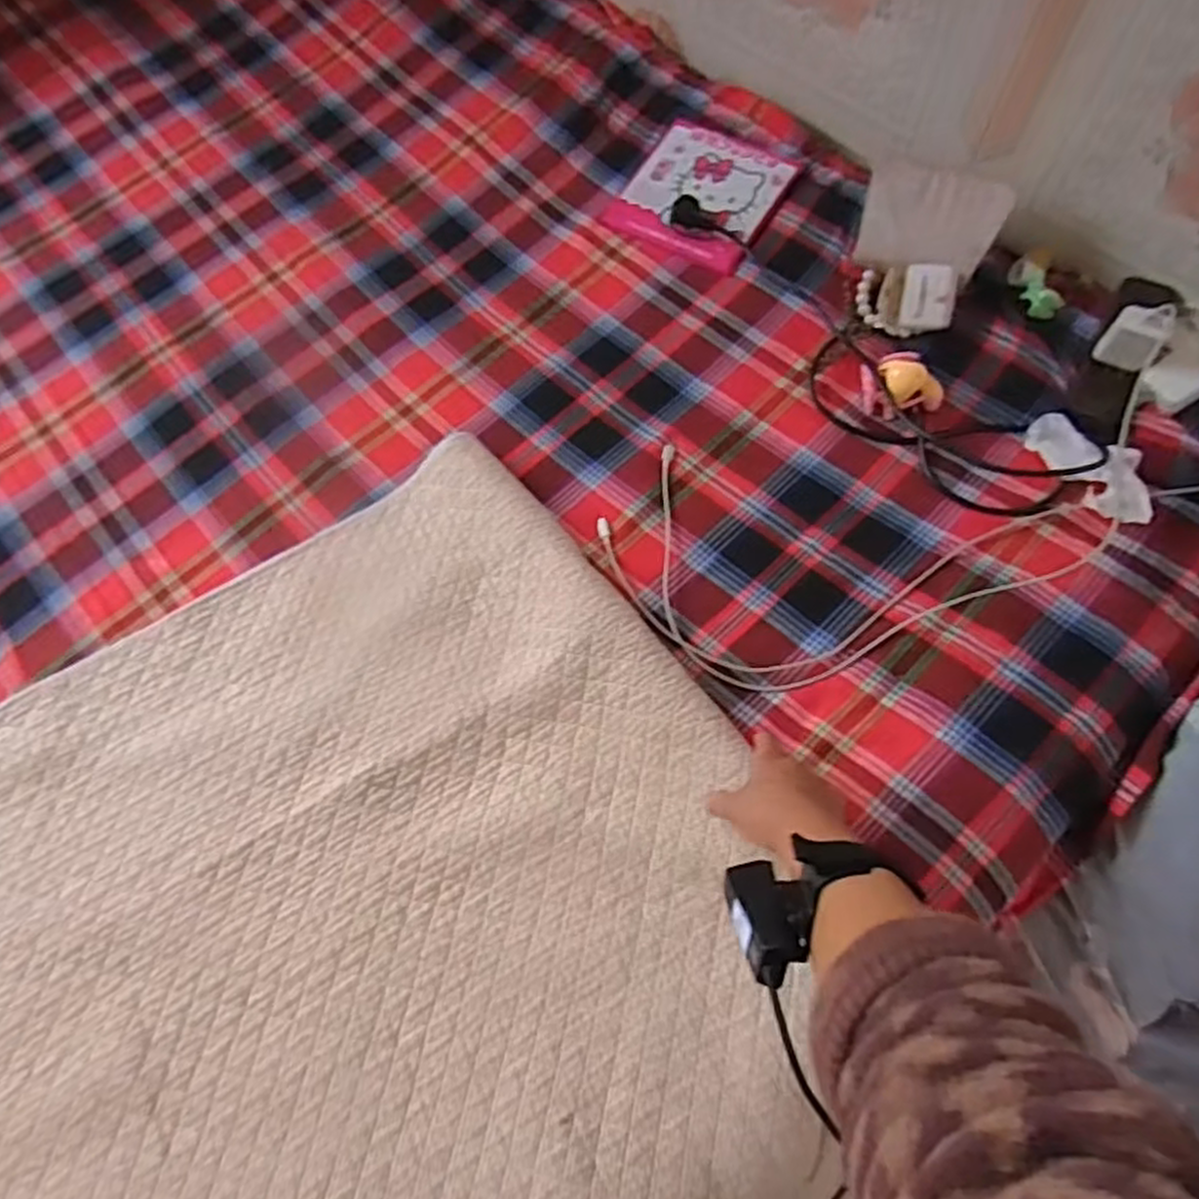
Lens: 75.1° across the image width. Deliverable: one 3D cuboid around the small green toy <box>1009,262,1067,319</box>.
[{"bbox_3d":[0.469,-0.333,0.841,0.034,0.022,0.075,-11,67,-2],"label":"small green toy"}]

